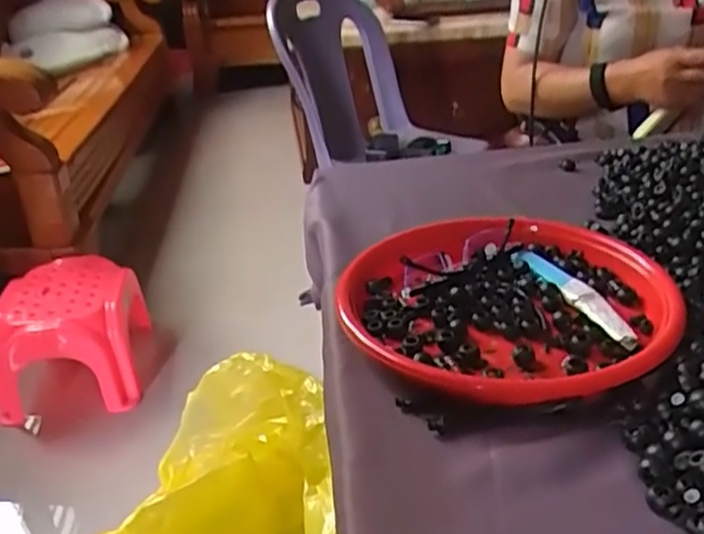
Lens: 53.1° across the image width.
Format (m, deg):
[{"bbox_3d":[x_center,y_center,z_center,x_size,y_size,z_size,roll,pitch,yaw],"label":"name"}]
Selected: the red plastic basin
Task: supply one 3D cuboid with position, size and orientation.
[{"bbox_3d":[0.116,0.022,0.559,0.242,0.070,0.233,2,36,-1],"label":"red plastic basin"}]

